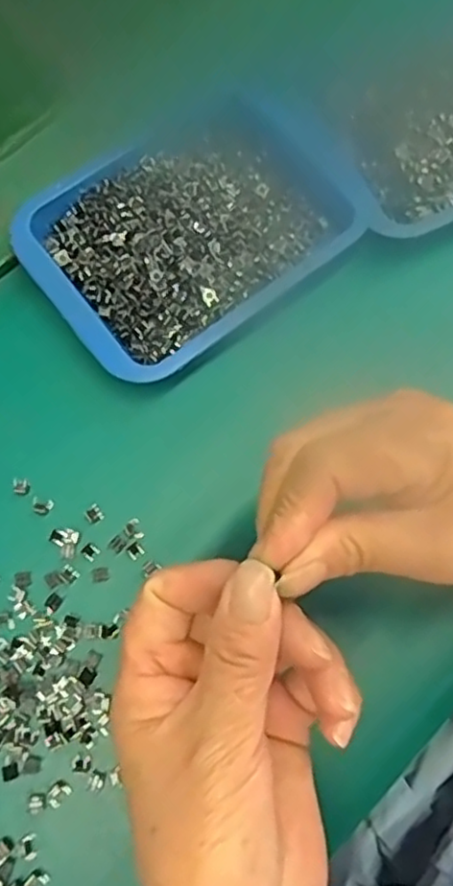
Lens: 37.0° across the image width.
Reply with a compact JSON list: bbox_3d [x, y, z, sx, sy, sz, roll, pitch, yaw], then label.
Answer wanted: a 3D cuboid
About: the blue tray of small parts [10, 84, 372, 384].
[{"bbox_3d":[-0.013,-0.113,0.348,0.172,0.017,0.118,-36,78,-12],"label":"blue tray of small parts"}]

